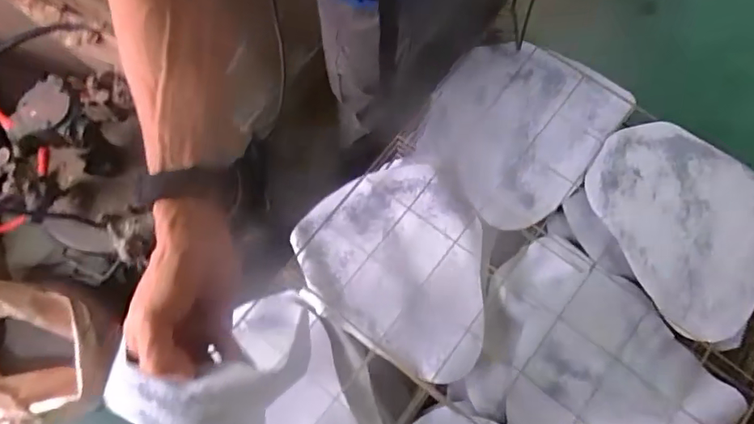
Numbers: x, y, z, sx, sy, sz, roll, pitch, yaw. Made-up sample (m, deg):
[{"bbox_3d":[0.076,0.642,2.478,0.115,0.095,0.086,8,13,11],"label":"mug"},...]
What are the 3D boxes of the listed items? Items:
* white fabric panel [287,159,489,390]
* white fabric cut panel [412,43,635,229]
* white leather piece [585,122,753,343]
[{"bbox_3d":[0.047,0.089,0.820,0.276,0.029,0.339,-35,74,-14],"label":"white fabric panel"},{"bbox_3d":[0.244,-0.154,0.916,0.289,0.051,0.345,37,74,11],"label":"white fabric cut panel"},{"bbox_3d":[0.486,0.011,0.823,0.315,0.038,0.304,36,74,10],"label":"white leather piece"}]

